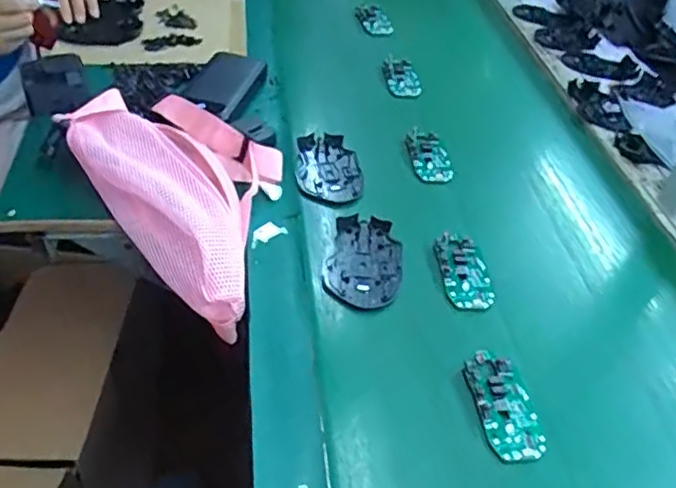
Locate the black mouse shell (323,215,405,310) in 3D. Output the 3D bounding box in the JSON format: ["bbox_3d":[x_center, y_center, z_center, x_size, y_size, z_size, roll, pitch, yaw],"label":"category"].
[{"bbox_3d":[0.027,0.015,0.616,0.072,0.010,0.112,11,43,6],"label":"black mouse shell"}]

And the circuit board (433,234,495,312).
[{"bbox_3d":[0.124,0.025,0.615,0.048,0.006,0.095,0,43,-6],"label":"circuit board"}]

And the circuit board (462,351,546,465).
[{"bbox_3d":[0.134,0.128,0.505,0.046,0.009,0.094,-4,44,-10],"label":"circuit board"}]

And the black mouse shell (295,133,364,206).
[{"bbox_3d":[-0.010,-0.087,0.722,0.075,0.017,0.115,3,43,-3],"label":"black mouse shell"}]

